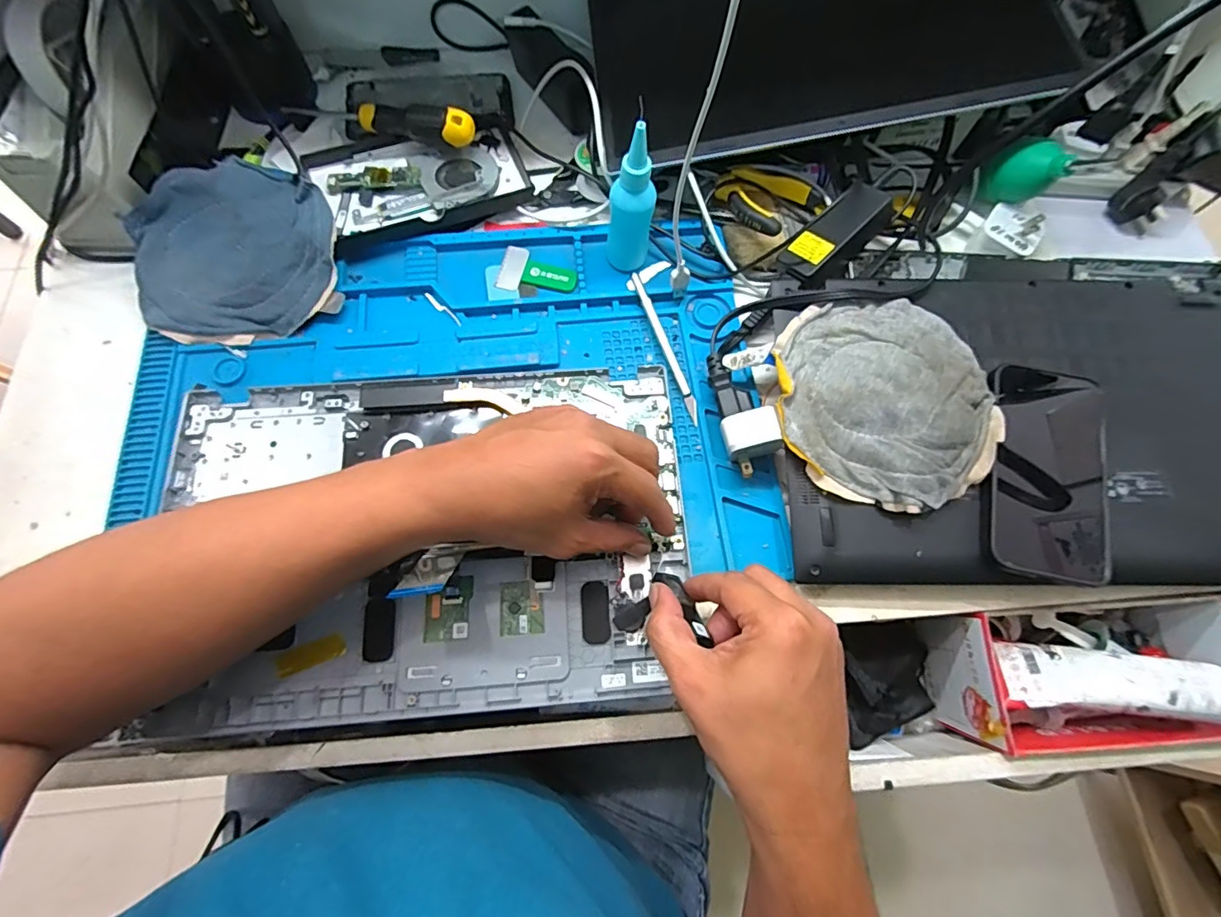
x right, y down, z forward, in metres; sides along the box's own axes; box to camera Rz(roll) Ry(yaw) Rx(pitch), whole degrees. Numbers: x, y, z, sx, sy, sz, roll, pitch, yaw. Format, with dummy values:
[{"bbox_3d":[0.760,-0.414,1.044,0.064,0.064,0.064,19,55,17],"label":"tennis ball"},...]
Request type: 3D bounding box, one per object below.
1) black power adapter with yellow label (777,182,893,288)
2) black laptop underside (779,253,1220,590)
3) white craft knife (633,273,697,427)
[{"bbox_3d":[0.180,-0.177,0.423,0.093,0.029,0.041,-45,64,0],"label":"black power adapter with yellow label"},{"bbox_3d":[0.342,-0.042,0.394,0.432,0.047,0.269,0,70,-2],"label":"black laptop underside"},{"bbox_3d":[0.045,-0.090,0.418,0.008,0.012,0.133,-19,72,-8],"label":"white craft knife"}]

